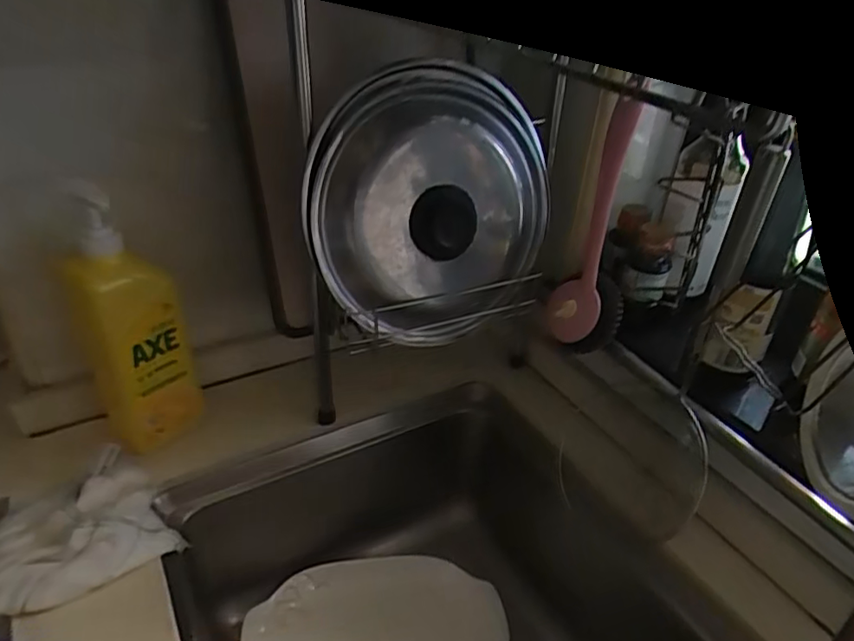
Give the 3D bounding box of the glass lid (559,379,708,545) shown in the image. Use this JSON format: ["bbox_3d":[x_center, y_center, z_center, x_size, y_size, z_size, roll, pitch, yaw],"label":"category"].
[{"bbox_3d":[0.199,0.139,0.599,0.025,0.157,0.140,1,6,-43],"label":"glass lid"}]

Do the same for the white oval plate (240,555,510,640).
[{"bbox_3d":[-0.062,0.378,0.733,0.304,0.027,0.158,-2,69,-9],"label":"white oval plate"}]

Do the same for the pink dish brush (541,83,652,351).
[{"bbox_3d":[0.158,-0.084,0.584,0.053,0.226,0.057,9,34,8],"label":"pink dish brush"}]

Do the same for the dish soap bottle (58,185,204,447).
[{"bbox_3d":[-0.292,0.011,0.595,0.098,0.280,0.062,-18,39,-29],"label":"dish soap bottle"}]

